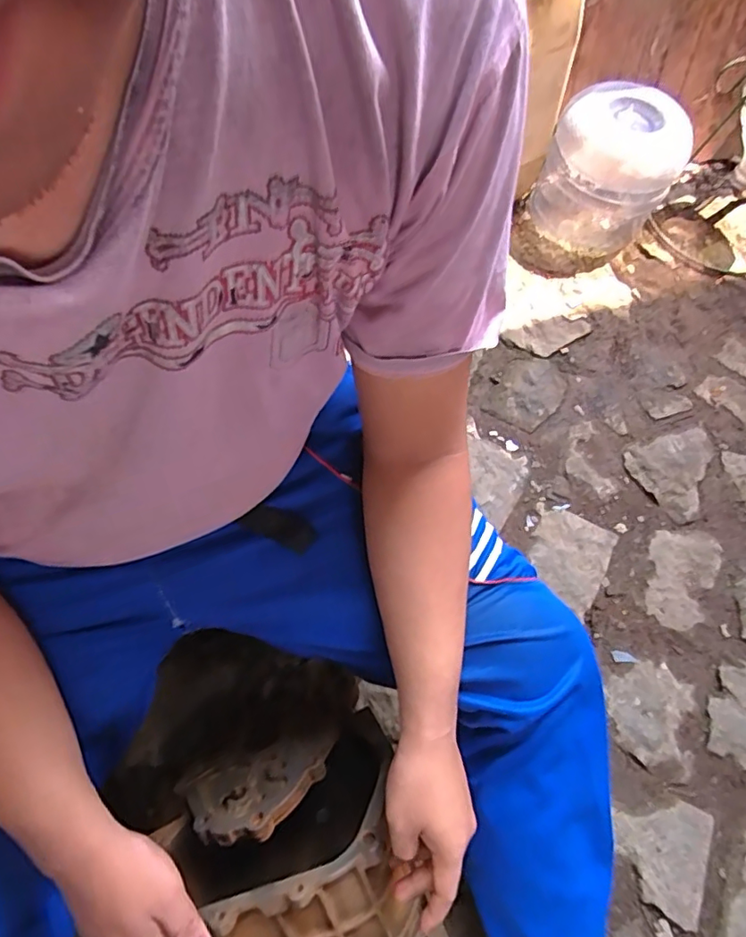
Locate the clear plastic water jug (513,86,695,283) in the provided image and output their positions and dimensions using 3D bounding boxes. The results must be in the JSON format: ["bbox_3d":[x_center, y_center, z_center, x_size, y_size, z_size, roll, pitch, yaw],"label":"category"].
[{"bbox_3d":[0.476,-0.597,1.130,0.239,0.276,0.229,-37,72,-18],"label":"clear plastic water jug"}]

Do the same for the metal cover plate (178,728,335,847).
[{"bbox_3d":[-0.116,0.341,0.582,0.162,0.110,0.016,-19,108,-11],"label":"metal cover plate"}]

